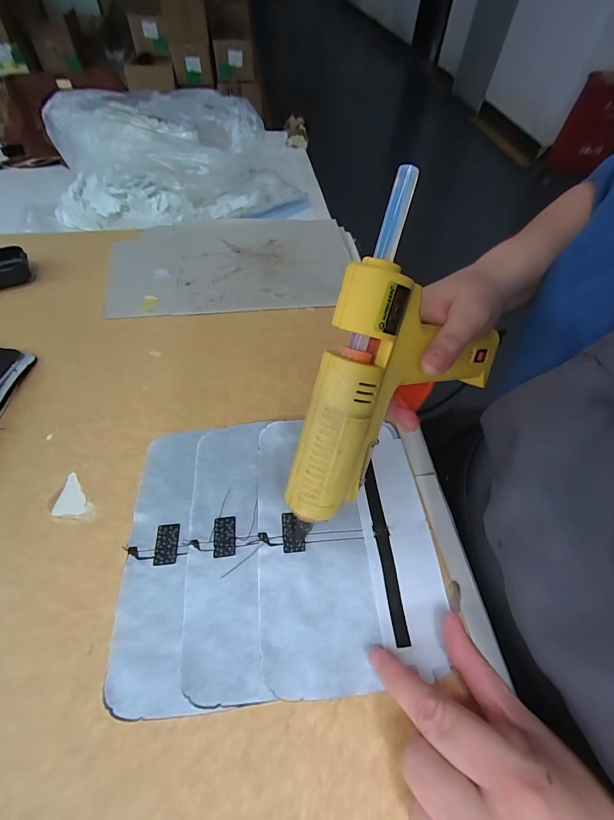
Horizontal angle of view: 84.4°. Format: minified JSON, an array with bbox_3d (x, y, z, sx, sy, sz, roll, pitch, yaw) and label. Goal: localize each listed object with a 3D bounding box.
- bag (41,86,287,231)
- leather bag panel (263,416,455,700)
[{"bbox_3d":[-0.246,-0.434,0.586,0.391,0.128,0.234,-20,59,-15],"label":"bag"},{"bbox_3d":[0.029,0.093,0.261,0.129,0.010,0.187,-3,56,-4],"label":"leather bag panel"}]

